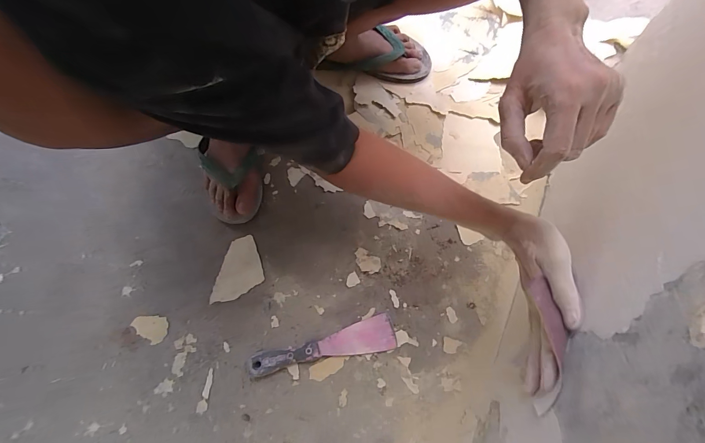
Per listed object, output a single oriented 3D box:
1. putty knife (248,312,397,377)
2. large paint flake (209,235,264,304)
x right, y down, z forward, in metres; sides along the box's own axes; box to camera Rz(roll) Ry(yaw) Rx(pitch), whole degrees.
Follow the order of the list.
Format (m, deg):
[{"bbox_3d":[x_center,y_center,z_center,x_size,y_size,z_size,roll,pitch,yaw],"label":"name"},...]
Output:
[{"bbox_3d":[-0.039,0.175,0.469,0.197,0.019,0.046,-15,69,-4],"label":"putty knife"},{"bbox_3d":[-0.182,0.073,0.526,0.080,0.004,0.084,-20,74,-4],"label":"large paint flake"}]

